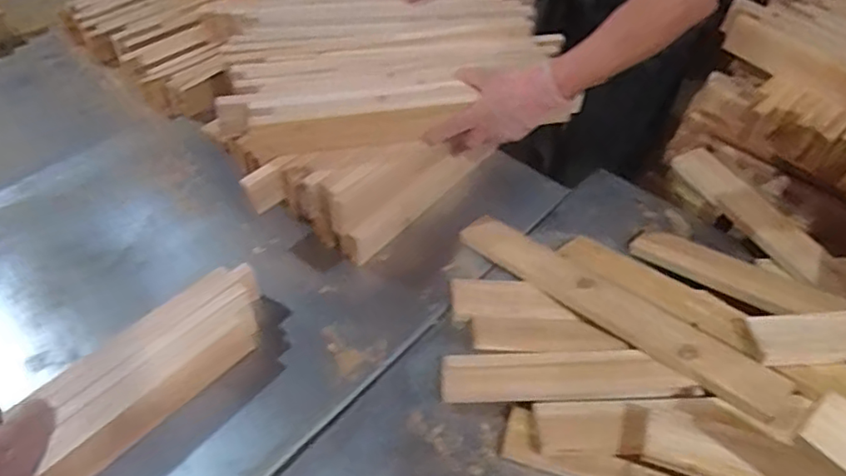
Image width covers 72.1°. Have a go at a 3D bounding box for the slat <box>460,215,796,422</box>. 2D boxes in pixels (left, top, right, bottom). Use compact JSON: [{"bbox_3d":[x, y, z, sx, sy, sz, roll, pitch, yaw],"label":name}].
[{"bbox_3d":[0.240,0.083,0.774,0.081,0.023,0.456,-33,46,-30],"label":"slat"}]

